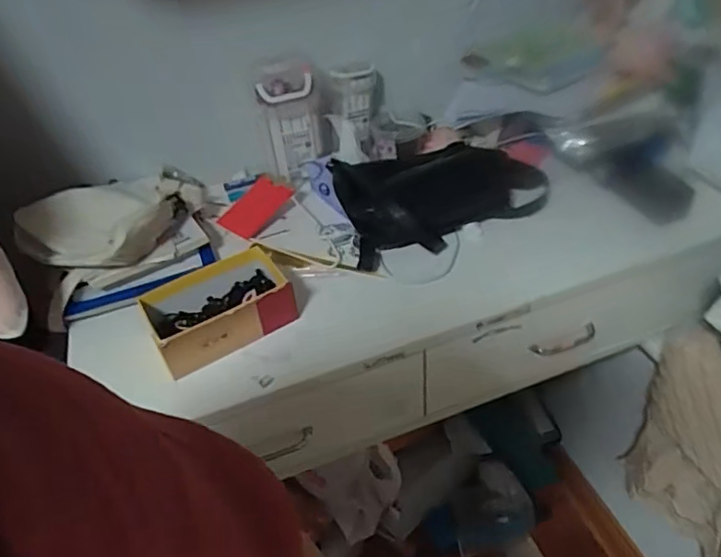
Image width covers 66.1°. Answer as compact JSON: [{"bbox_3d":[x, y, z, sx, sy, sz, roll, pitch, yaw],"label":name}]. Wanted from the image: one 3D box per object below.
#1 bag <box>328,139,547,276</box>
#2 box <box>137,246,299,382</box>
[{"bbox_3d":[0.138,-0.136,0.867,0.341,0.093,0.177,-13,42,-8],"label":"bag"},{"bbox_3d":[-0.183,0.040,0.723,0.171,0.068,0.100,-27,46,-22],"label":"box"}]

